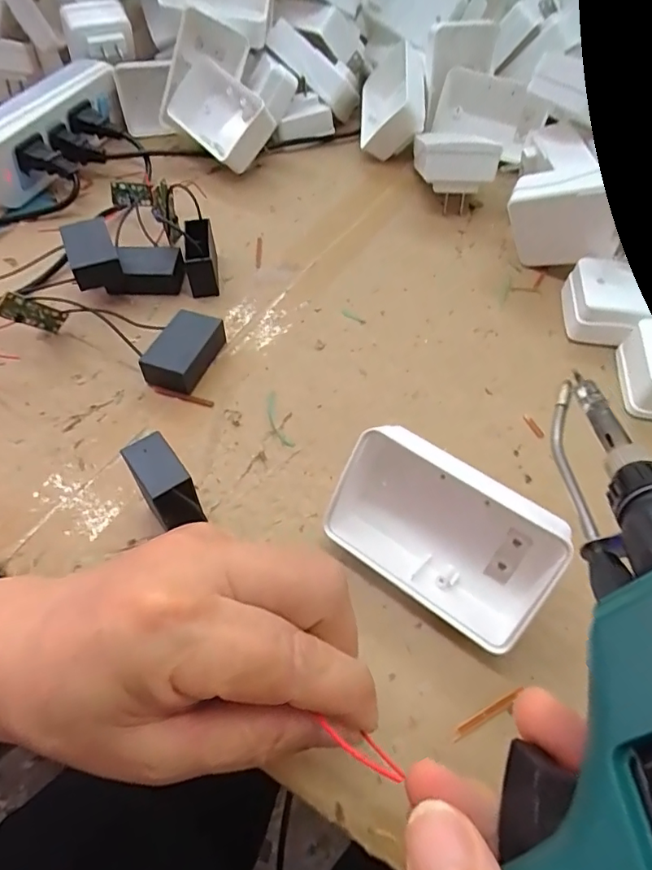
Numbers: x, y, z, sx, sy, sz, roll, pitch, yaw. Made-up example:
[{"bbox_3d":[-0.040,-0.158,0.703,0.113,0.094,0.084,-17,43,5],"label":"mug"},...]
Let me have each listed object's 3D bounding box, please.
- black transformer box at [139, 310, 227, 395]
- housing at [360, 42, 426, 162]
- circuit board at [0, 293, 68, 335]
[{"bbox_3d":[-0.082,-0.049,0.298,0.029,0.022,0.048,16,55,12],"label":"black transformer box"},{"bbox_3d":[0.060,-0.290,0.450,0.031,0.061,0.095,20,58,-30],"label":"housing"},{"bbox_3d":[-0.170,-0.070,0.300,0.017,0.042,0.004,-43,75,13],"label":"circuit board"}]

